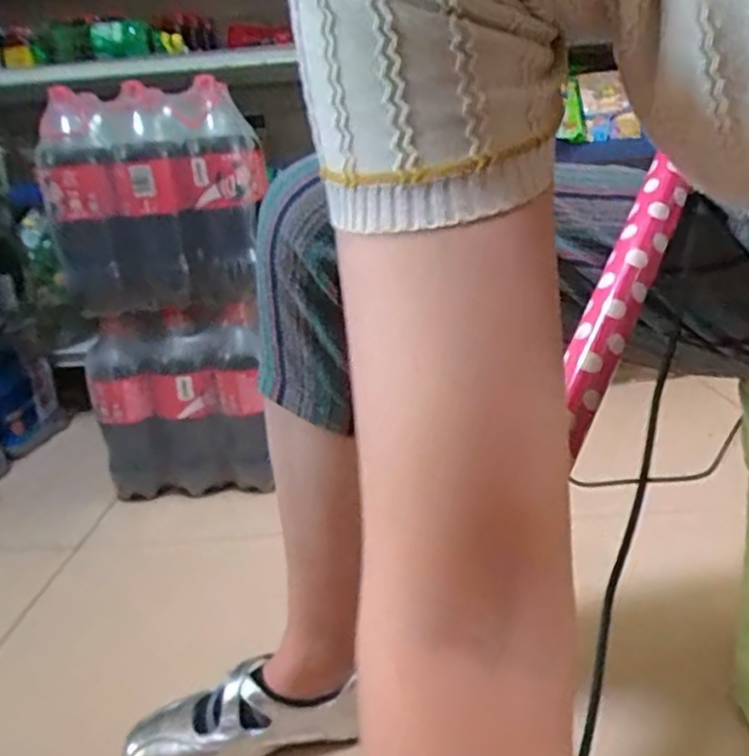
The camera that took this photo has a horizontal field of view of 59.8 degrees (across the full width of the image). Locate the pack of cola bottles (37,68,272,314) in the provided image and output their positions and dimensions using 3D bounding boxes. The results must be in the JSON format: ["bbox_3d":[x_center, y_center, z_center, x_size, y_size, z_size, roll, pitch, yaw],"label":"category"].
[{"bbox_3d":[-0.344,-0.301,1.090,0.325,0.311,0.246,-6,19,-6],"label":"pack of cola bottles"}]

